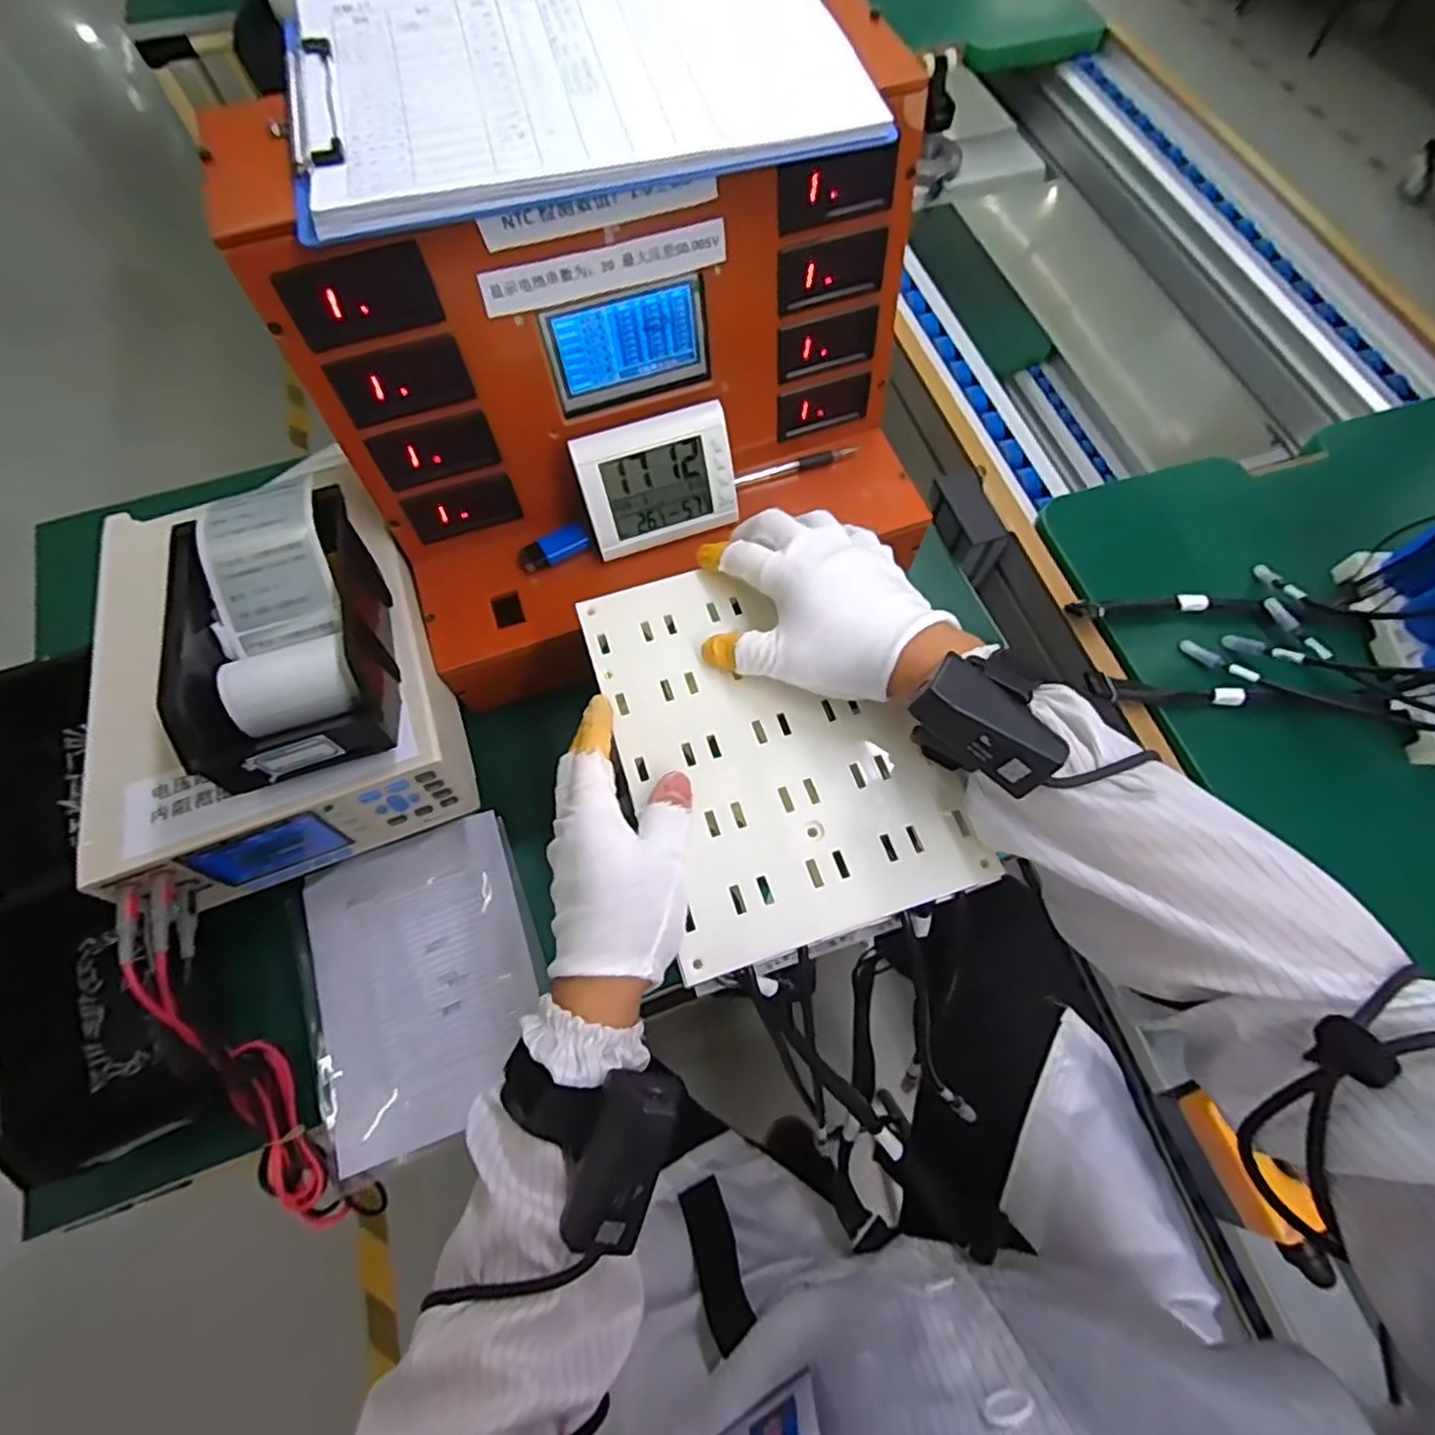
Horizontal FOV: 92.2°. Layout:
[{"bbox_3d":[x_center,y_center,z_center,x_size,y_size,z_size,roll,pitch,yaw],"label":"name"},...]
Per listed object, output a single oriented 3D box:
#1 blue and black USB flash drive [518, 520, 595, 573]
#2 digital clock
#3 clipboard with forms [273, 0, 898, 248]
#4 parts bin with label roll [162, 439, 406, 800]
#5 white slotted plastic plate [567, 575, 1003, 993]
[{"bbox_3d":[-0.124,-0.131,0.531,0.057,0.011,0.025,-21,69,-9],"label":"blue and black USB flash drive"},{"bbox_3d":[-0.044,-0.172,0.509,0.111,0.092,0.022,-17,41,-8],"label":"digital clock"},{"bbox_3d":[-0.085,-0.370,0.394,0.303,0.021,0.219,-13,68,-6],"label":"clipboard with forms"},{"bbox_3d":[-0.270,-0.059,0.435,0.105,0.064,0.202,-16,68,-7],"label":"parts bin with label roll"},{"bbox_3d":[0.029,0.009,0.396,0.166,0.008,0.236,-17,68,-7],"label":"white slotted plastic plate"}]

